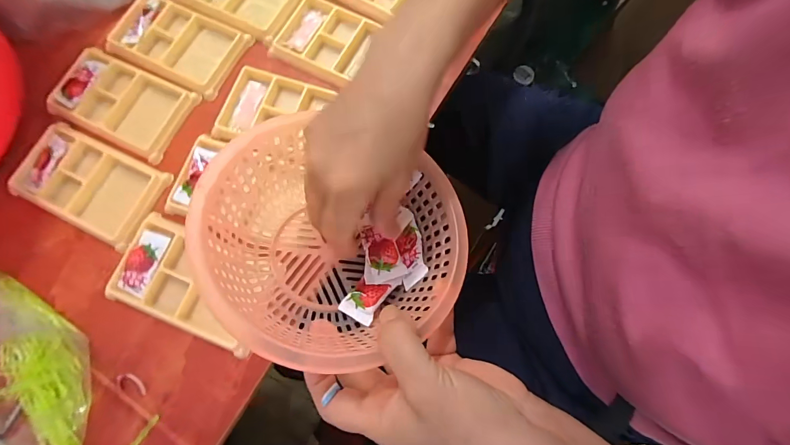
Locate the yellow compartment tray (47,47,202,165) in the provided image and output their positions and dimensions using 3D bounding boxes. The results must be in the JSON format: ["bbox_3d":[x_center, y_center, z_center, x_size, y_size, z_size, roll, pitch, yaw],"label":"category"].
[{"bbox_3d":[-0.268,-0.119,0.356,0.128,0.012,0.079,25,79,9],"label":"yellow compartment tray"}]

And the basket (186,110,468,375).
[{"bbox_3d":[-0.035,0.016,0.248,0.161,0.090,0.140,9,78,4],"label":"basket"}]

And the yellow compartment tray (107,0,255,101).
[{"bbox_3d":[-0.221,-0.184,0.371,0.128,0.016,0.078,25,79,9],"label":"yellow compartment tray"}]

